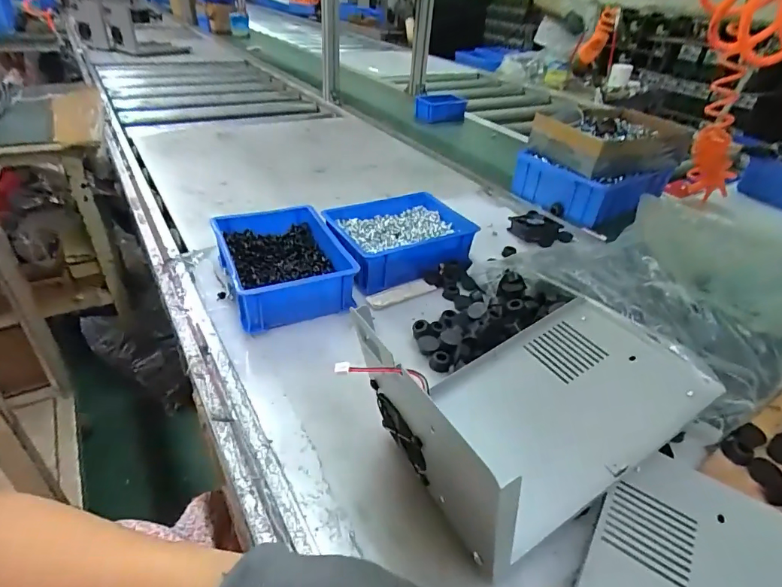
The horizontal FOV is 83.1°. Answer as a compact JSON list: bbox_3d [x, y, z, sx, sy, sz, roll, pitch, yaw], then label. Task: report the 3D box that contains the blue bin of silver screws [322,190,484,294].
[{"bbox_3d":[0.014,-0.083,0.667,0.203,0.062,0.159,-15,40,-24],"label":"blue bin of silver screws"}]

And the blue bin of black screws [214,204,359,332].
[{"bbox_3d":[-0.144,-0.042,0.590,0.142,0.067,0.193,-14,39,-23],"label":"blue bin of black screws"}]

